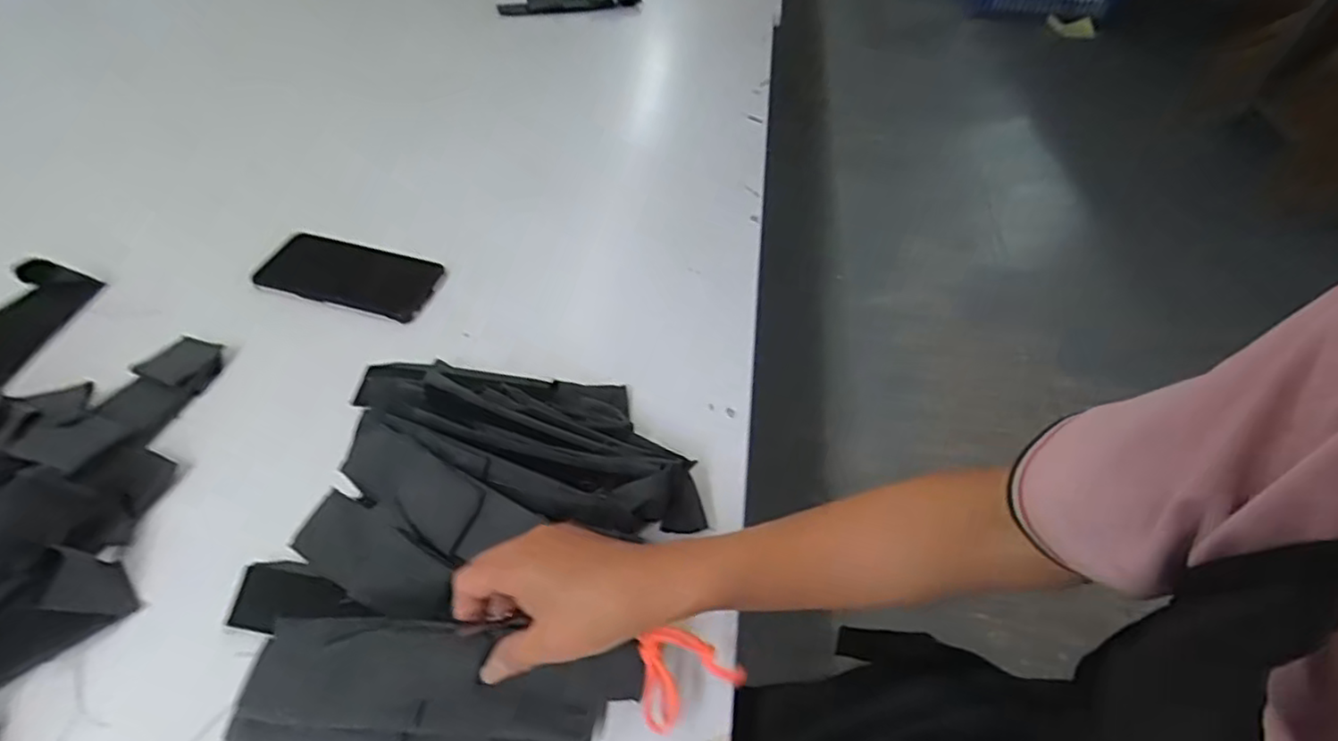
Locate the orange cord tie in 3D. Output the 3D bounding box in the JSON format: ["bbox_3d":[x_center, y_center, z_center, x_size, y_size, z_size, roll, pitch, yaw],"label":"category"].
[{"bbox_3d":[0.013,0.167,0.364,0.058,0.029,0.042,-10,50,-11],"label":"orange cord tie"}]

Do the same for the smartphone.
[{"bbox_3d":[-0.309,-0.093,0.639,0.168,0.009,0.081,15,50,8],"label":"smartphone"}]

